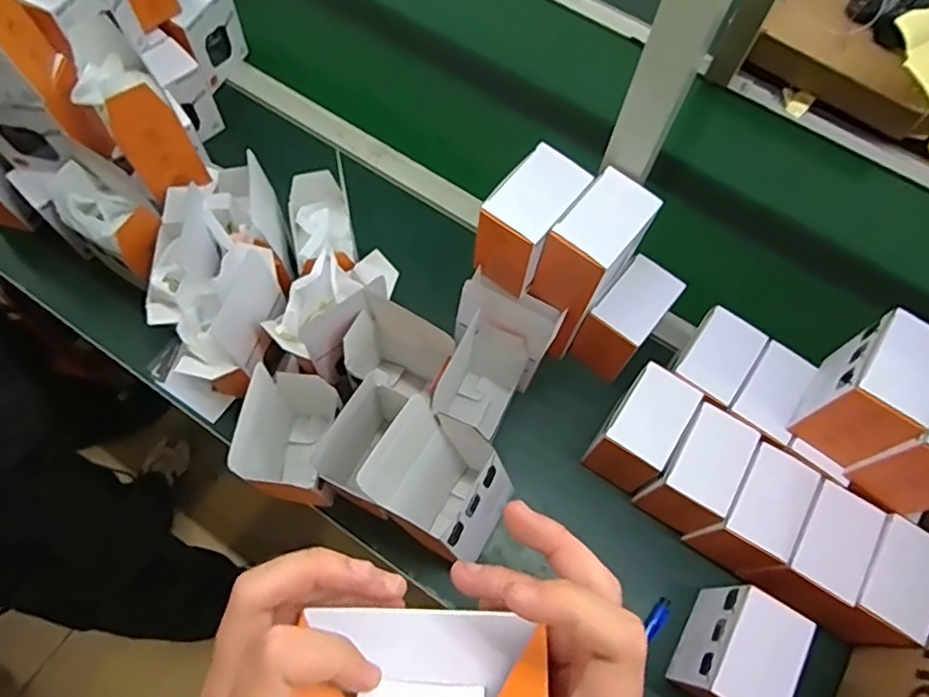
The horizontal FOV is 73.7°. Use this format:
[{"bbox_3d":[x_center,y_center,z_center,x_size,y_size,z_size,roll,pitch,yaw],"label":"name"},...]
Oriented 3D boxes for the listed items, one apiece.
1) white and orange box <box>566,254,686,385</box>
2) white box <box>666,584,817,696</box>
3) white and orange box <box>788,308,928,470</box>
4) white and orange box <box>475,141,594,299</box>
[{"bbox_3d":[0.181,-0.032,0.701,0.064,0.099,0.099,38,70,13],"label":"white and orange box"},{"bbox_3d":[0.253,0.284,0.580,0.069,0.109,0.099,29,68,10],"label":"white box"},{"bbox_3d":[0.367,0.041,0.567,0.067,0.119,0.100,32,68,11],"label":"white and orange box"},{"bbox_3d":[0.064,-0.124,0.615,0.065,0.098,0.106,36,69,13],"label":"white and orange box"}]

